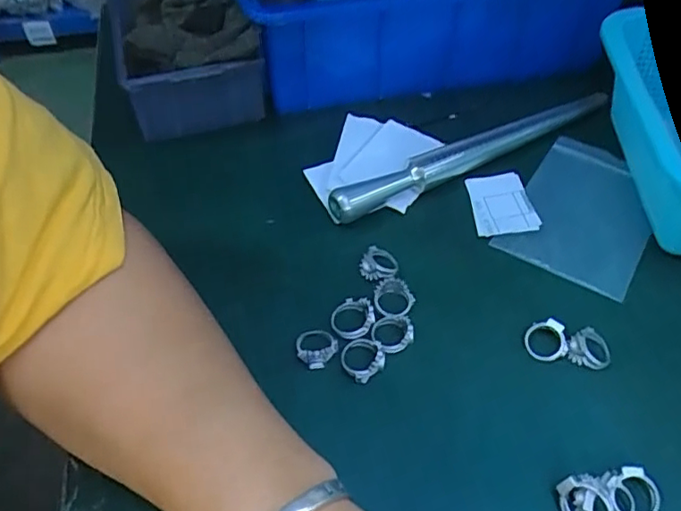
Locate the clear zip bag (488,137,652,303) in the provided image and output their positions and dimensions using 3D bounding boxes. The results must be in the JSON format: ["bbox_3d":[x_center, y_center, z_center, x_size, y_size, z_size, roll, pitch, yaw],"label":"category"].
[{"bbox_3d":[0.155,-0.029,0.361,0.078,0.006,0.114,27,54,22],"label":"clear zip bag"}]

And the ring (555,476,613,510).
[{"bbox_3d":[0.104,0.106,0.244,0.017,0.012,0.021,-11,50,-9],"label":"ring"}]

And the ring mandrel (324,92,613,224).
[{"bbox_3d":[0.095,-0.072,0.390,0.227,0.021,0.018,-23,52,-19],"label":"ring mandrel"}]

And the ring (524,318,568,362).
[{"bbox_3d":[0.107,0.044,0.299,0.019,0.013,0.019,-2,49,2],"label":"ring"}]

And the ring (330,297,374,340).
[{"bbox_3d":[0.006,0.033,0.311,0.023,0.005,0.024,0,49,0],"label":"ring"}]

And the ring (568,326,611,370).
[{"bbox_3d":[0.129,0.047,0.297,0.021,0.007,0.021,0,49,0],"label":"ring"}]

